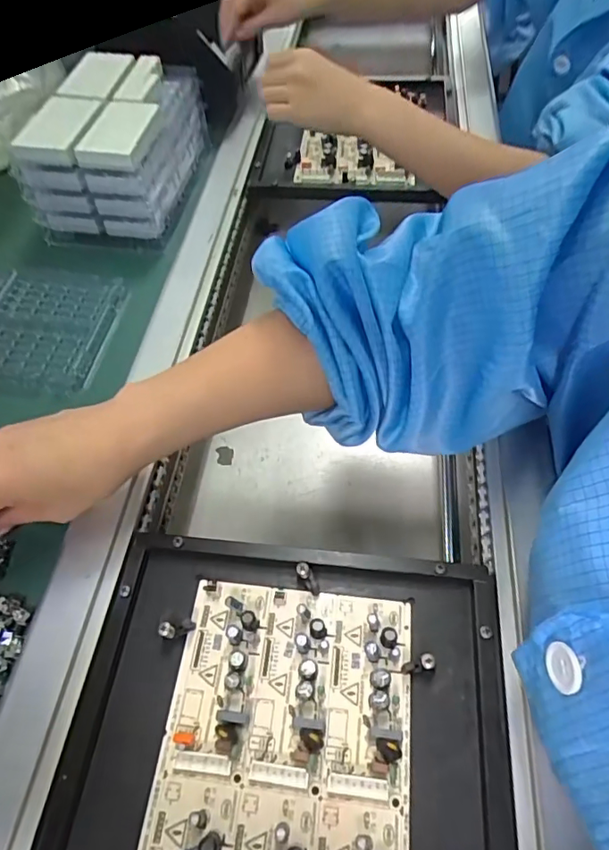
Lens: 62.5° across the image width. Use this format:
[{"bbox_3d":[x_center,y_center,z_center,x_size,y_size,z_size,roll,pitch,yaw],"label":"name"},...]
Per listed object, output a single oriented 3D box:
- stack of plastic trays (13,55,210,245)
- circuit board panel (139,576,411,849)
[{"bbox_3d":[-0.192,-0.307,0.542,0.124,0.089,0.231,7,58,7],"label":"stack of plastic trays"},{"bbox_3d":[-0.014,0.191,0.263,0.134,0.014,0.207,5,58,6],"label":"circuit board panel"}]

